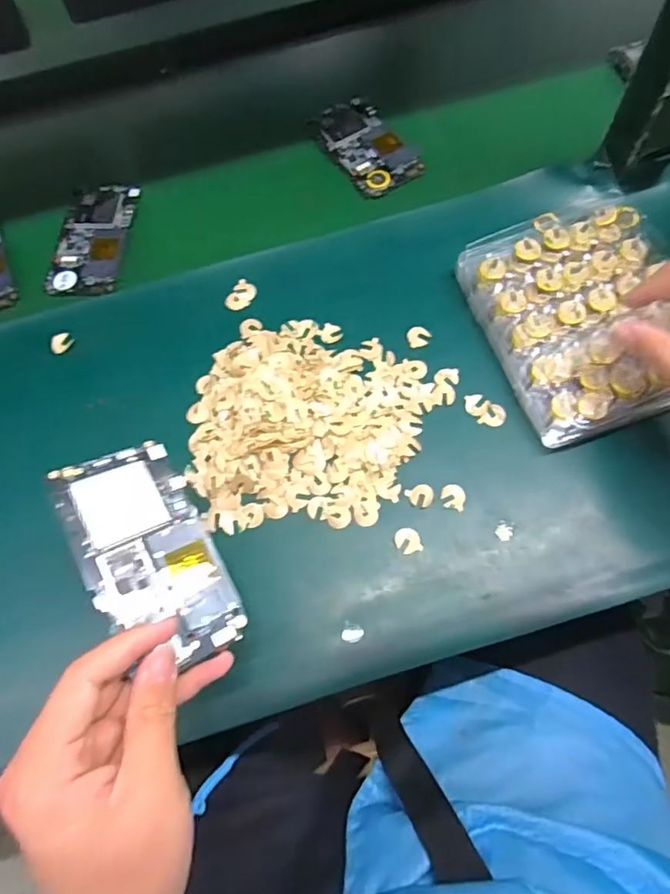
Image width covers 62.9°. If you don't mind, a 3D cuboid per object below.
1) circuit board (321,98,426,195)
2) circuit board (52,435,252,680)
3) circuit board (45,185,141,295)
[{"bbox_3d":[0.029,-0.290,0.524,0.064,0.012,0.116,-30,74,-9],"label":"circuit board"},{"bbox_3d":[-0.102,0.060,0.304,0.069,0.006,0.124,-20,76,-31],"label":"circuit board"},{"bbox_3d":[-0.222,-0.195,0.500,0.064,0.008,0.121,4,72,2],"label":"circuit board"}]

